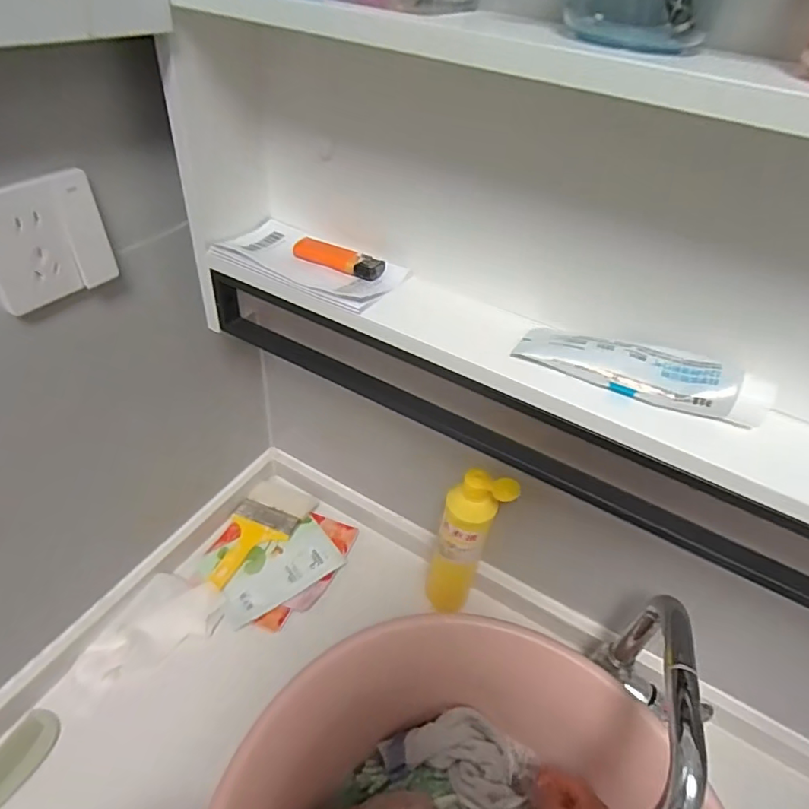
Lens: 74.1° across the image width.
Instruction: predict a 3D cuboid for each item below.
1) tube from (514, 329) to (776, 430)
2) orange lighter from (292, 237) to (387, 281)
[{"bbox_3d":[0.164,-0.029,0.376,0.161,0.029,0.044,22,44,15],"label":"tube"},{"bbox_3d":[-0.058,-0.130,0.474,0.082,0.016,0.026,24,45,18],"label":"orange lighter"}]

